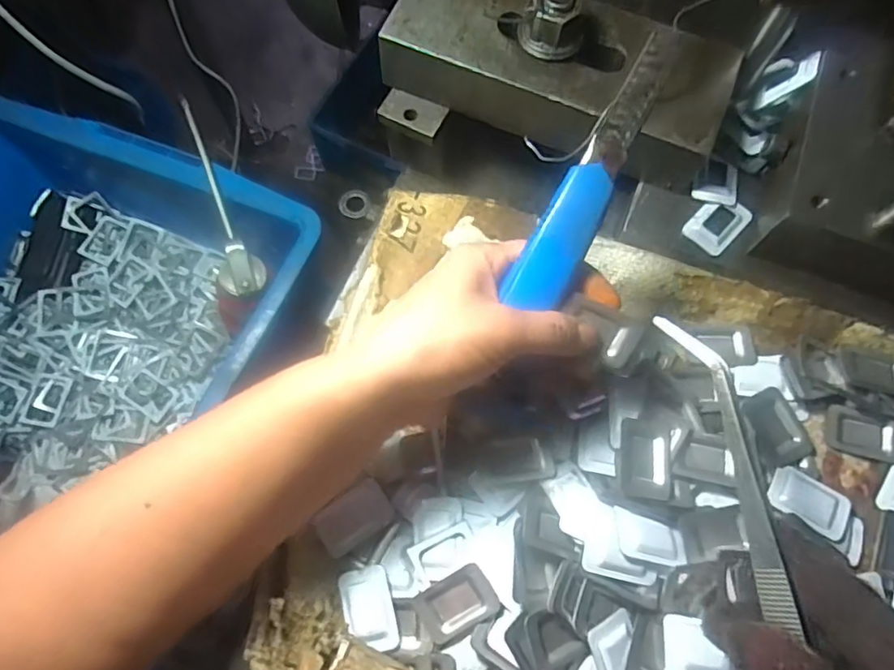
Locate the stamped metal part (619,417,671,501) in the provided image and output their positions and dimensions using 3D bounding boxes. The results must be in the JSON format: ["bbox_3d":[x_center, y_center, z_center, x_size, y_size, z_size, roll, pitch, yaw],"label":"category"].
[{"bbox_3d":[0.104,0.065,0.296,0.027,0.011,0.040,7,71,1],"label":"stamped metal part"}]

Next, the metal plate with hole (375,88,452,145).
[{"bbox_3d":[-0.022,-0.139,0.360,0.040,0.010,0.024,21,72,6],"label":"metal plate with hole"}]

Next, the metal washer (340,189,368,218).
[{"bbox_3d":[-0.071,-0.101,0.434,0.022,0.004,0.026,20,65,-6],"label":"metal washer"}]

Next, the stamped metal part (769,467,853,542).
[{"bbox_3d":[0.193,0.088,0.300,0.040,0.005,0.026,29,73,8],"label":"stamped metal part"}]

